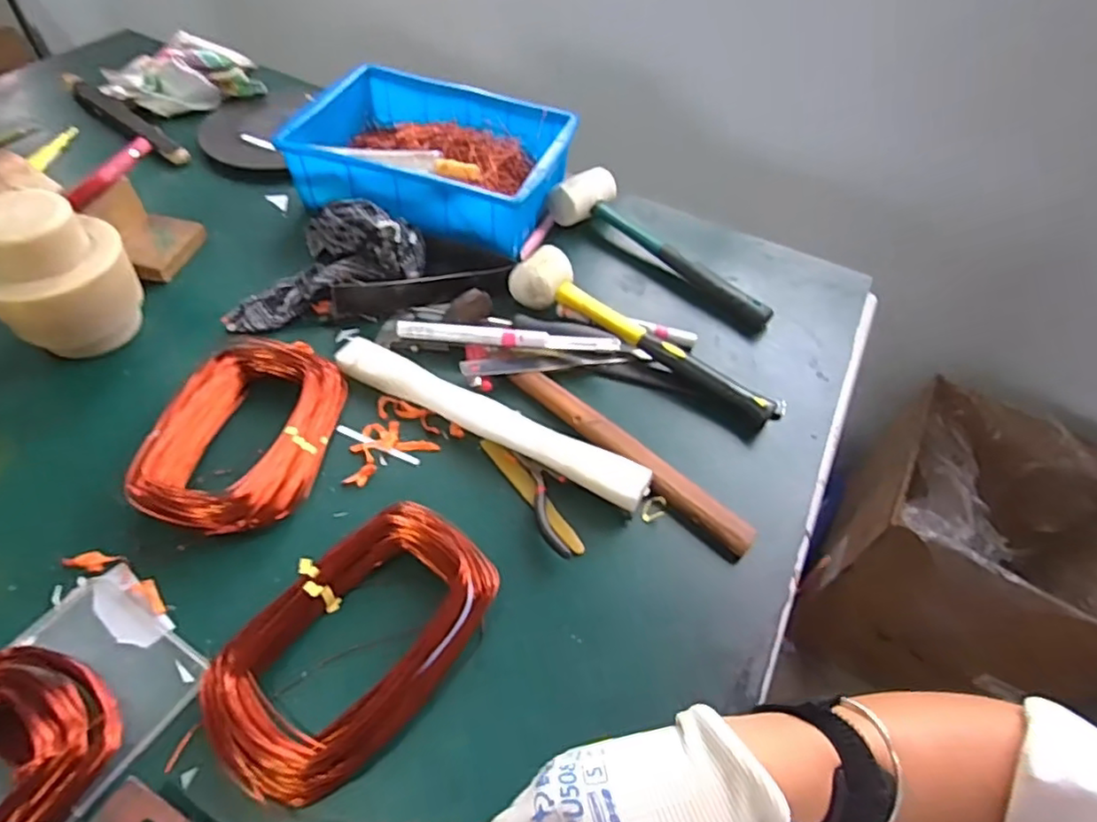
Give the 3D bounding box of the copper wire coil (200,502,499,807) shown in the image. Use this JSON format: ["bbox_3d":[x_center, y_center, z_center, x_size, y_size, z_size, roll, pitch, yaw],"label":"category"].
[{"bbox_3d":[-0.130,0.148,0.413,0.126,0.040,0.191,29,55,17],"label":"copper wire coil"}]

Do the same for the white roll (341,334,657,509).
[{"bbox_3d":[-0.055,0.007,0.538,0.297,0.029,0.034,25,54,14],"label":"white roll"}]

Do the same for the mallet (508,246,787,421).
[{"bbox_3d":[0.089,-0.070,0.599,0.286,0.053,0.054,32,56,19],"label":"mallet"}]

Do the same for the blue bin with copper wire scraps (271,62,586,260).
[{"bbox_3d":[-0.131,-0.295,0.740,0.293,0.089,0.214,15,52,7],"label":"blue bin with copper wire scraps"}]

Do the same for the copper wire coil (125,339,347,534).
[{"bbox_3d":[-0.245,0.013,0.518,0.121,0.054,0.193,8,52,2],"label":"copper wire coil"}]

